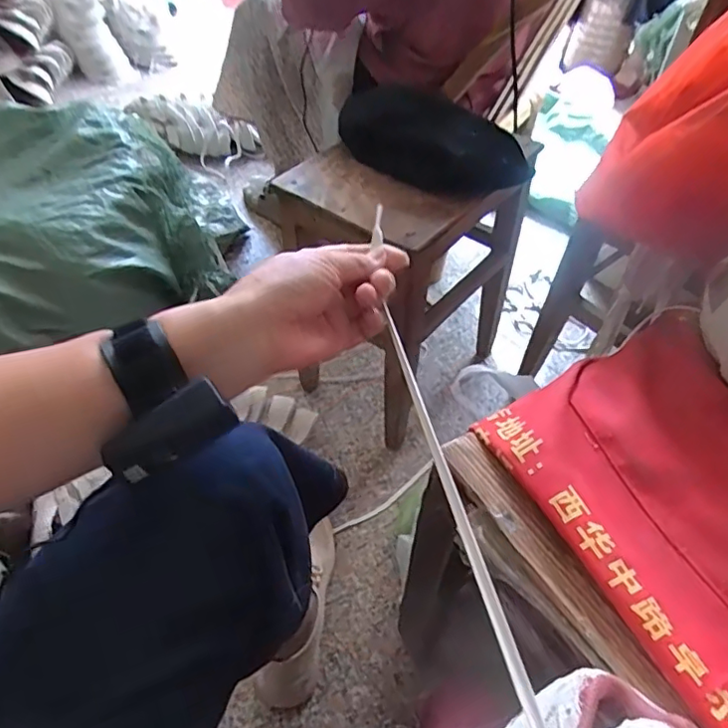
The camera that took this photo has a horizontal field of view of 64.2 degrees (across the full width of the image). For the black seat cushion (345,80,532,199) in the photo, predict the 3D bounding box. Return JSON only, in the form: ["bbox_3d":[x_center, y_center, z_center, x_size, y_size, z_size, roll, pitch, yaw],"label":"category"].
[{"bbox_3d":[0.081,-0.288,0.748,0.262,0.111,0.073,22,52,17],"label":"black seat cushion"}]

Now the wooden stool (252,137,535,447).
[{"bbox_3d":[0.058,-0.129,0.922,0.228,0.414,0.298,33,56,25],"label":"wooden stool"}]

